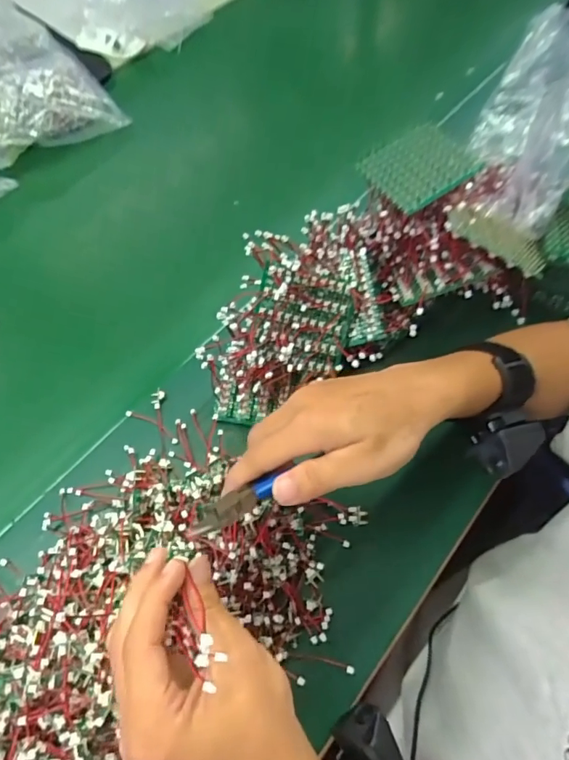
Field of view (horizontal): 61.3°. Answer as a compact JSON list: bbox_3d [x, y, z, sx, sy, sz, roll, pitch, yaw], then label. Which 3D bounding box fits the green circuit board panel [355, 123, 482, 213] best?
[{"bbox_3d":[0.123,-0.197,0.438,0.092,0.012,0.072,-33,71,-16],"label":"green circuit board panel"}]

